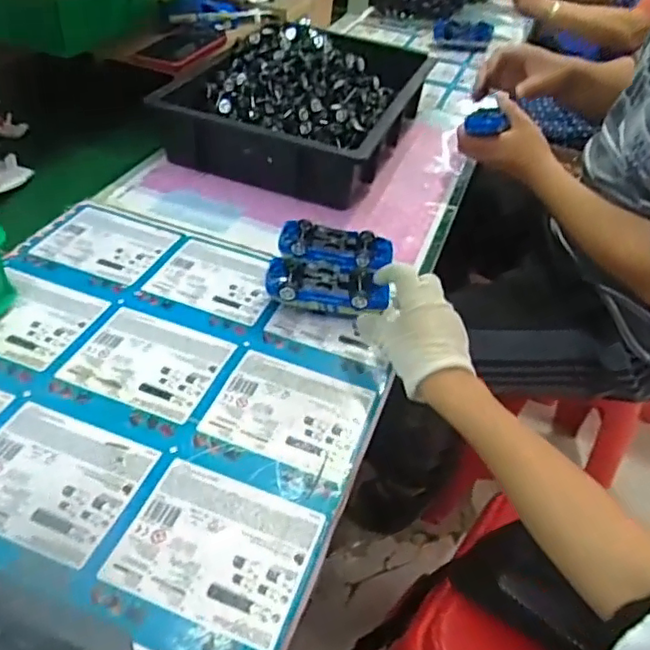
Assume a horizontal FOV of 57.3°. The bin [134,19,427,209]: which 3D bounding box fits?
[{"bbox_3d":[-0.041,-0.342,0.898,0.314,0.130,0.365,15,43,10],"label":"bin"}]

